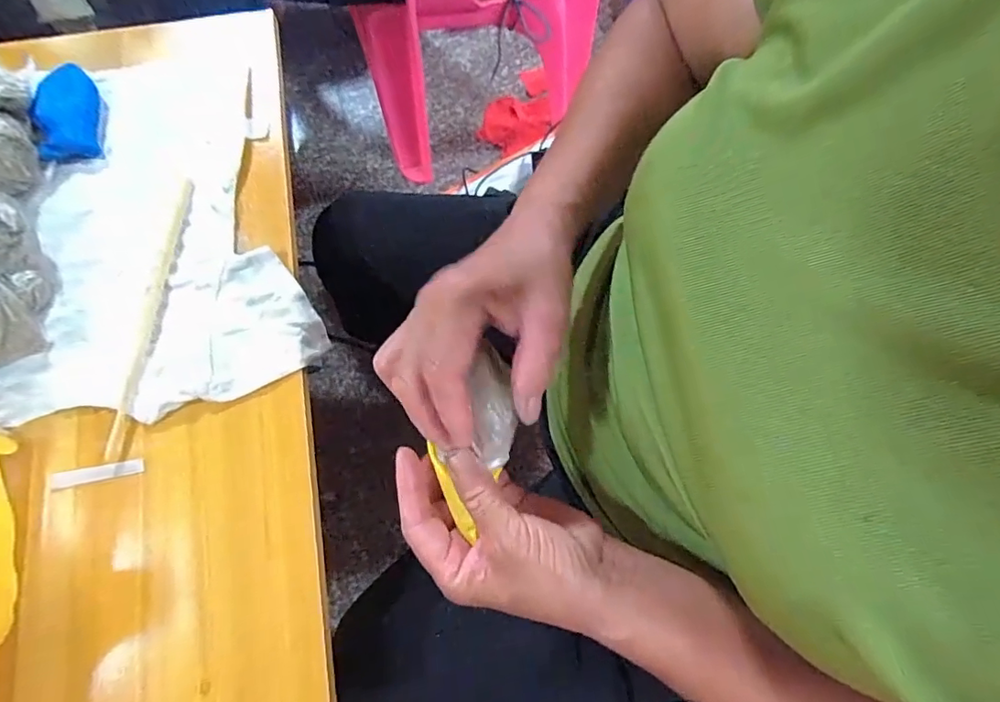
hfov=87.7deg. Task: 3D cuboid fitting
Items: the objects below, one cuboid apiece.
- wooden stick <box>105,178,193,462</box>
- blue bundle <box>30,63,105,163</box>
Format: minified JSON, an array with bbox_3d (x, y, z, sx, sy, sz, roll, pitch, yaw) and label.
[{"bbox_3d":[-0.264,-0.031,0.398,0.013,0.008,0.223,4,71,0],"label":"wooden stick"},{"bbox_3d":[-0.367,-0.204,0.444,0.050,0.011,0.091,-16,73,-7],"label":"blue bundle"}]

